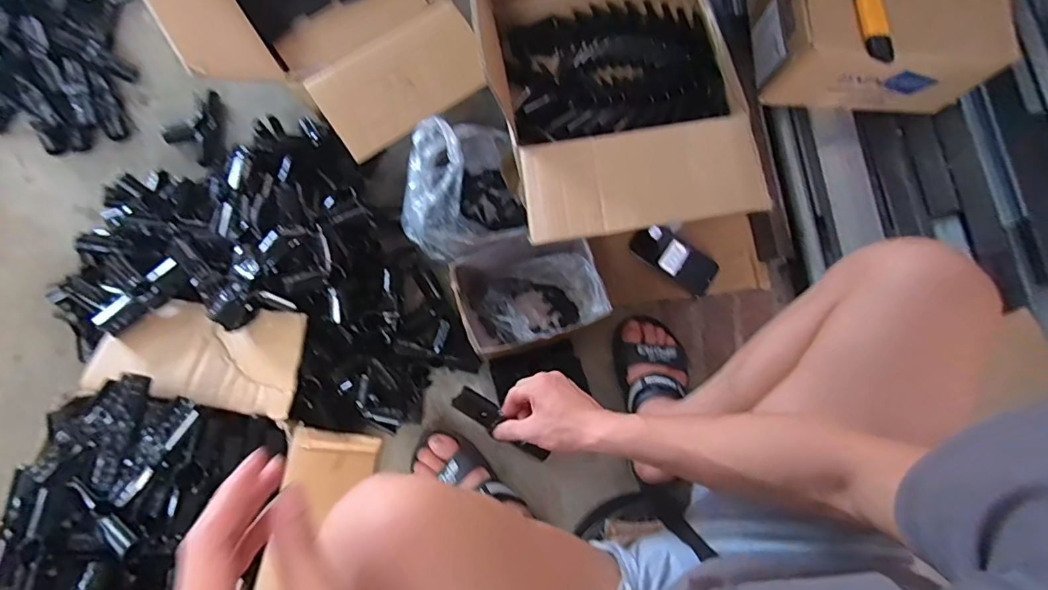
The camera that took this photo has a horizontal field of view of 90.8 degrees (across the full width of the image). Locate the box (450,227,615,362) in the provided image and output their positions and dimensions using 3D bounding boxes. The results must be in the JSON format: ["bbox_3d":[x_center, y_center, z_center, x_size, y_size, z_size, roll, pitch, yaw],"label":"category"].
[{"bbox_3d":[0.007,-0.002,0.776,0.204,0.101,0.153,-15,77,-5],"label":"box"}]

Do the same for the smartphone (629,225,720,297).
[{"bbox_3d":[0.245,-0.059,0.841,0.149,0.012,0.071,30,78,-10],"label":"smartphone"}]

